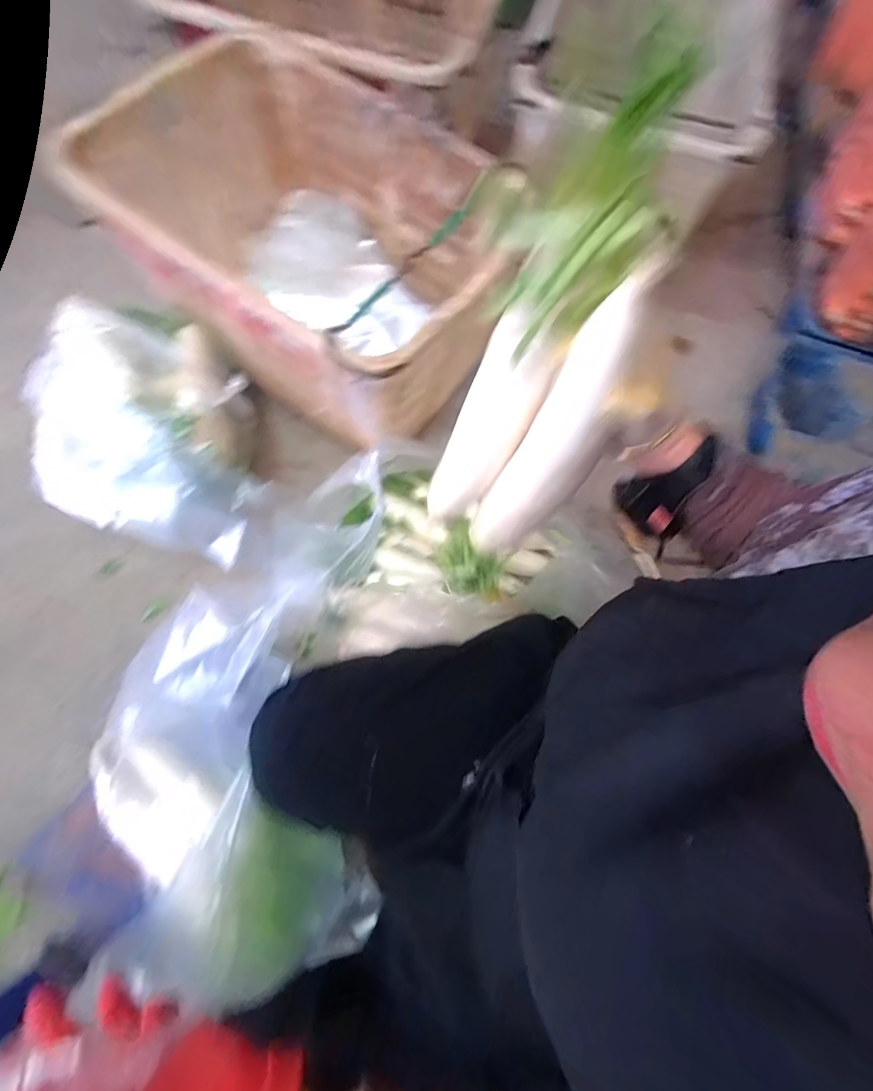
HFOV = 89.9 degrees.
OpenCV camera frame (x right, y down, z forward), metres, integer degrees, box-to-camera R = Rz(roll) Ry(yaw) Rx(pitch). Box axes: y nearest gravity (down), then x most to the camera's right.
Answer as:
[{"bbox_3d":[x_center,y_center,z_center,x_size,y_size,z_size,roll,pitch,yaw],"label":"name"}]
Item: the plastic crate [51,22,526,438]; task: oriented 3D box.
[{"bbox_3d":[-0.208,-0.521,0.839,0.653,0.359,0.464,34,74,8],"label":"plastic crate"}]

